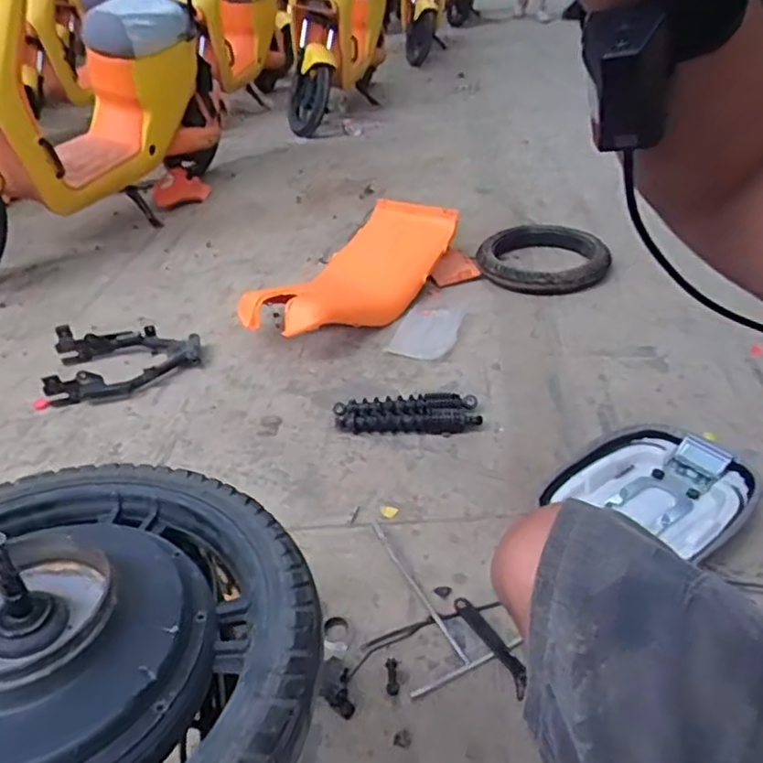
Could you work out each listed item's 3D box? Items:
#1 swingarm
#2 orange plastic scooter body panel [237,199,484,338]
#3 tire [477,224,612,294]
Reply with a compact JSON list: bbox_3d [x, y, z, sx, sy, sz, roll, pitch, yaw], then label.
[{"bbox_3d":[-0.600,-0.049,1.548,0.343,0.073,0.233,-9,35,-8],"label":"swingarm"},{"bbox_3d":[-0.054,-0.276,1.709,0.309,0.172,0.660,27,44,35],"label":"orange plastic scooter body panel"},{"bbox_3d":[0.456,-0.347,1.855,0.366,0.066,0.329,4,35,10],"label":"tire"}]

